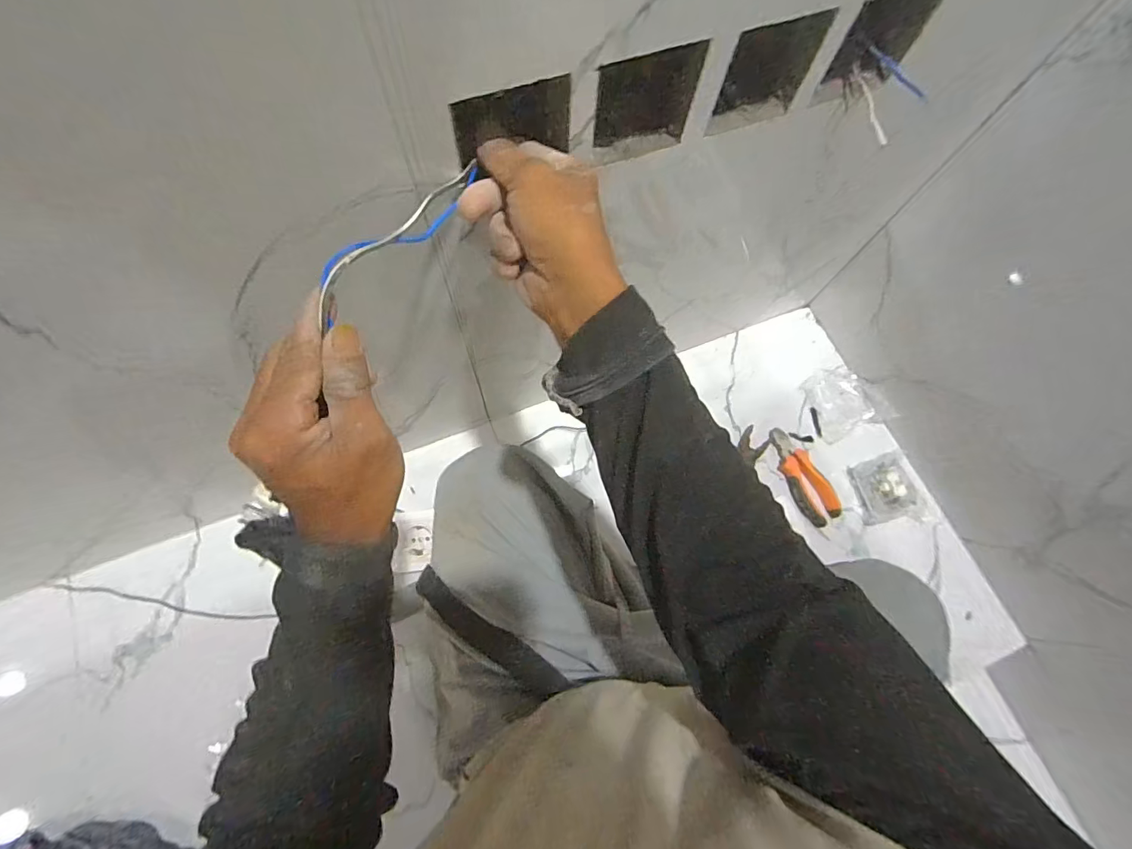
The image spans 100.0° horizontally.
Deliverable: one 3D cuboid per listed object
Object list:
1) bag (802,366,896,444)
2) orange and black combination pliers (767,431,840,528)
[{"bbox_3d":[0.439,-0.038,0.757,0.112,0.025,0.108,-20,72,-9],"label":"bag"},{"bbox_3d":[0.357,0.075,0.718,0.060,0.014,0.149,-24,73,-10],"label":"orange and black combination pliers"}]

